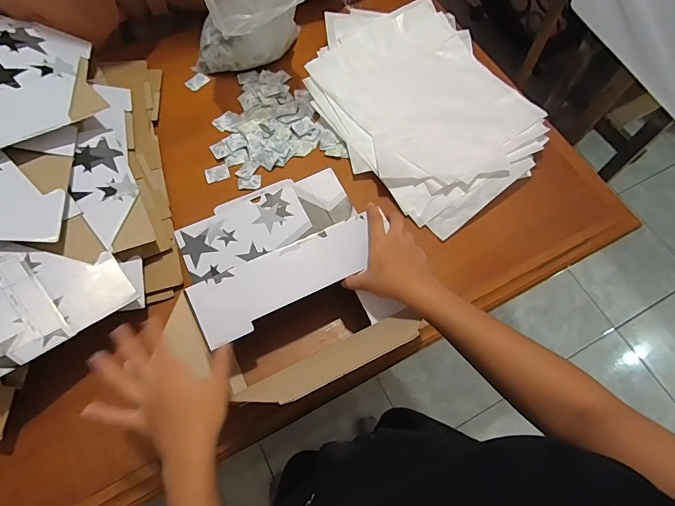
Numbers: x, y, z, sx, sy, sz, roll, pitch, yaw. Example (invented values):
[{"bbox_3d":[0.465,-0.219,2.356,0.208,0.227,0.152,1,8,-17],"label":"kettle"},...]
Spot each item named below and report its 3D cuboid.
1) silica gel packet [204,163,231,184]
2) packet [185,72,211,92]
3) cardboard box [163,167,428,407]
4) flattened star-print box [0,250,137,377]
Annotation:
[{"bbox_3d":[-0.205,-0.135,0.702,0.040,0.005,0.028,-22,68,-11],"label":"silica gel packet"},{"bbox_3d":[-0.267,-0.328,0.784,0.033,0.005,0.042,41,70,16],"label":"packet"},{"bbox_3d":[-0.082,0.020,0.596,0.269,0.124,0.311,-17,67,-9],"label":"cardboard box"},{"bbox_3d":[-0.376,0.054,0.503,0.196,0.006,0.134,-36,86,-34],"label":"flattened star-print box"}]

